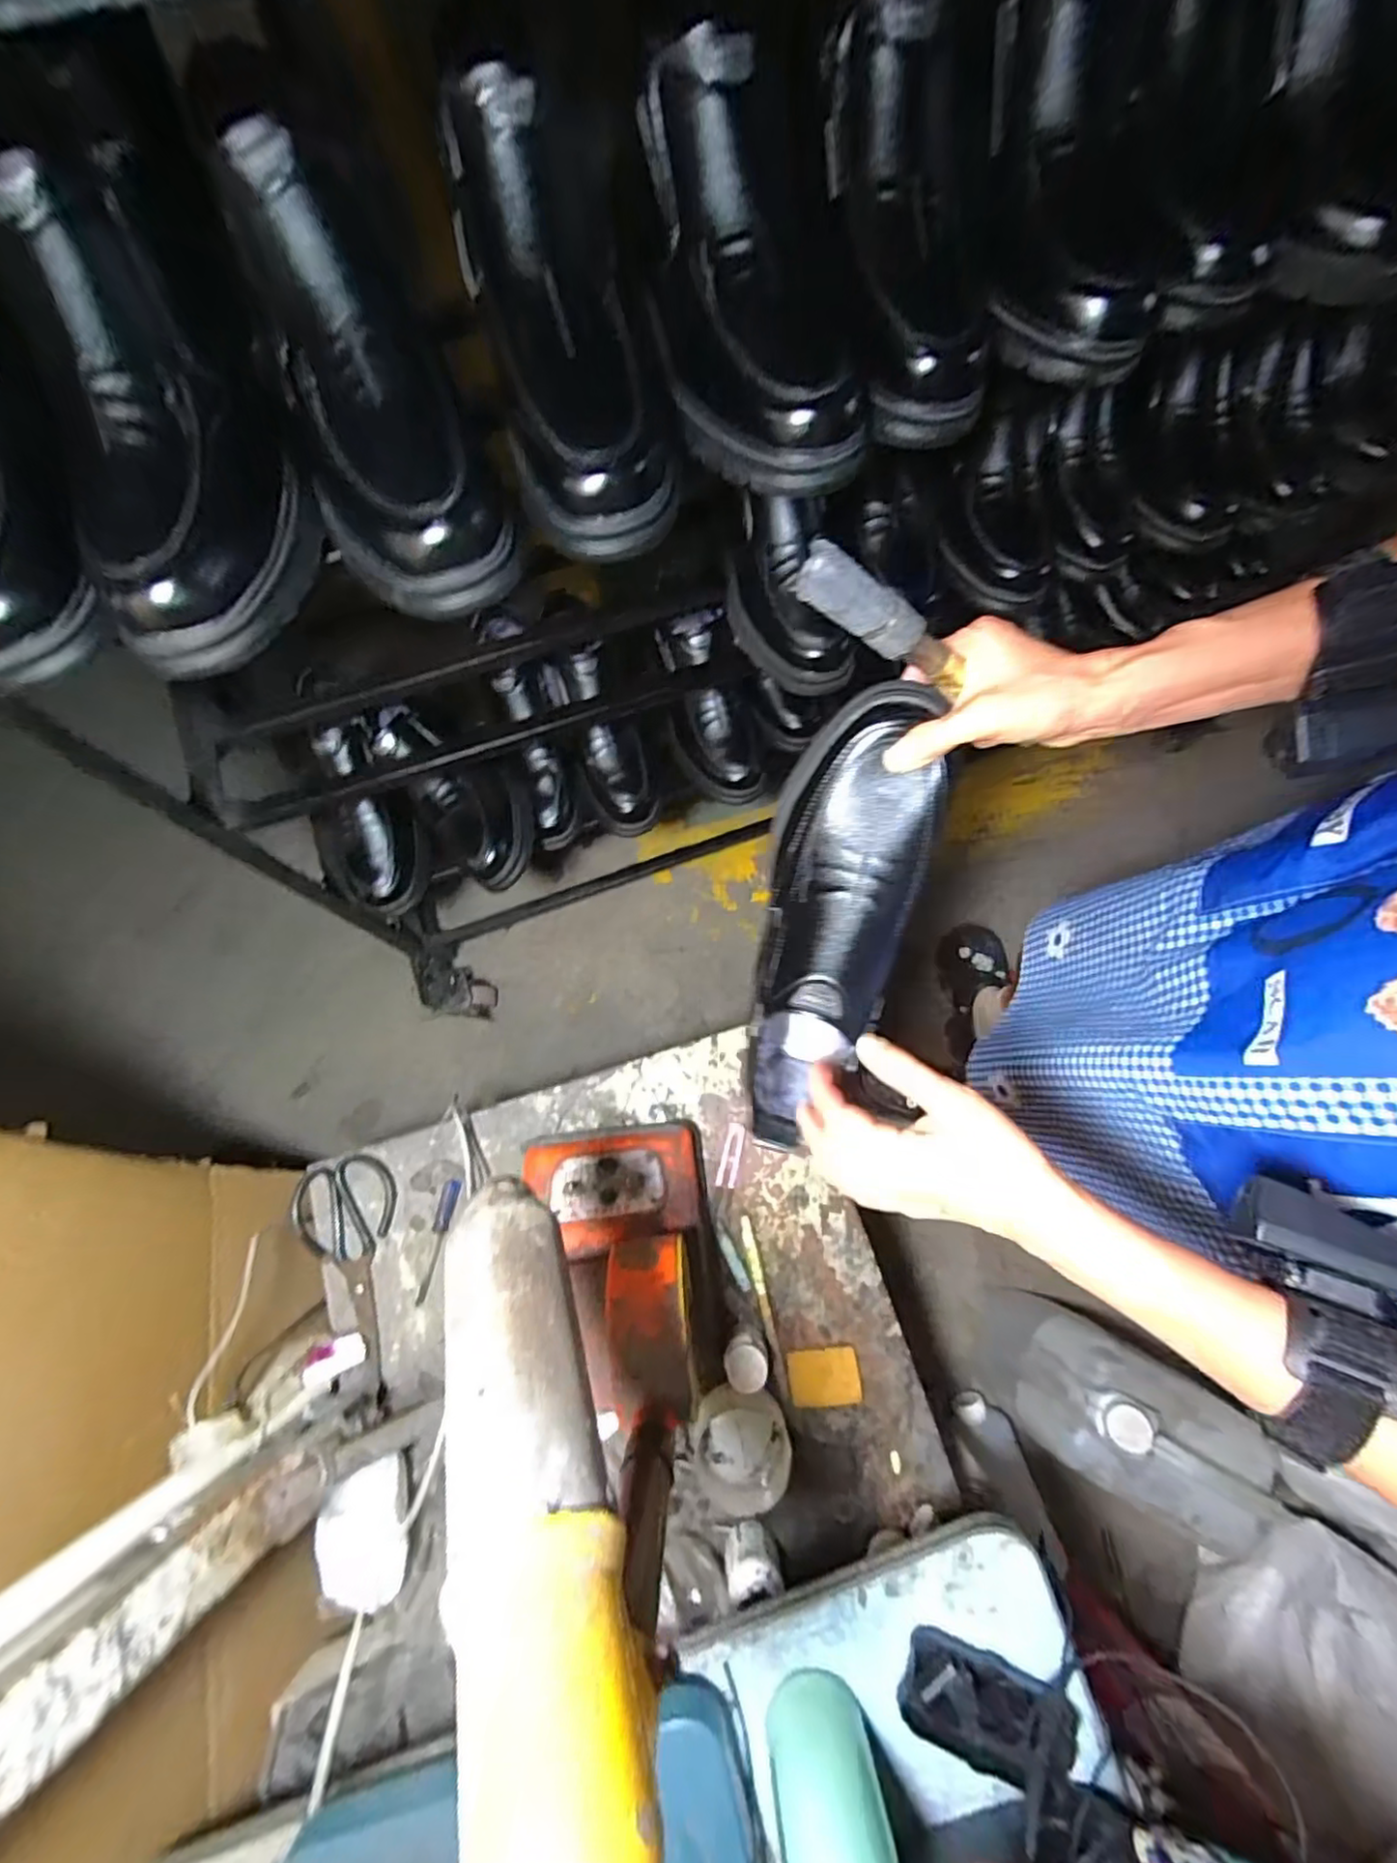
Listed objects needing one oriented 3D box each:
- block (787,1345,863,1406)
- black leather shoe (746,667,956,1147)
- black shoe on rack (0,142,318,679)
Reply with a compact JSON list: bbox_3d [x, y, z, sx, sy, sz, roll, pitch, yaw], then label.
[{"bbox_3d":[0.129,0.456,0.655,0.072,0.012,0.049,-2,74,-1],"label":"block"},{"bbox_3d":[0.094,-0.010,0.422,0.096,0.132,0.287,11,102,2],"label":"black leather shoe"},{"bbox_3d":[-0.283,-0.263,0.355,0.091,0.083,0.227,-6,95,-2],"label":"black shoe on rack"}]

